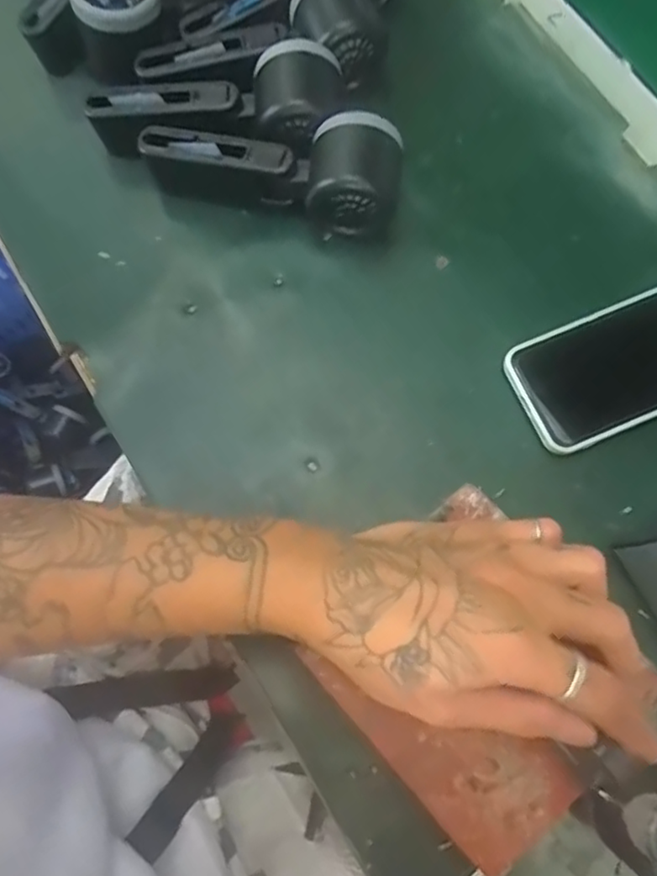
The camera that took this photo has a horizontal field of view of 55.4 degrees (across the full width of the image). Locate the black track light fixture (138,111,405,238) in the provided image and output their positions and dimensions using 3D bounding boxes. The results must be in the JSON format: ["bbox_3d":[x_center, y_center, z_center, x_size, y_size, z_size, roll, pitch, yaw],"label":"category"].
[{"bbox_3d":[-0.036,-0.180,0.402,0.162,0.053,0.062,17,75,5],"label":"black track light fixture"}]

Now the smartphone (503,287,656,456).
[{"bbox_3d":[0.188,-0.047,0.390,0.148,0.012,0.075,-23,76,-6],"label":"smartphone"}]

